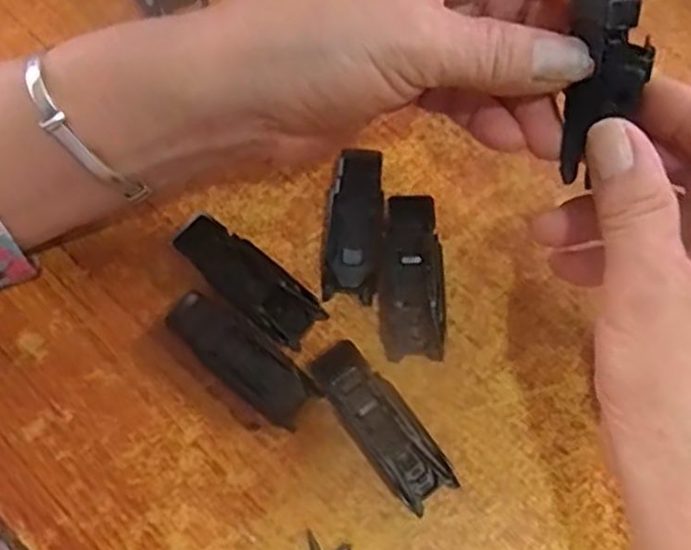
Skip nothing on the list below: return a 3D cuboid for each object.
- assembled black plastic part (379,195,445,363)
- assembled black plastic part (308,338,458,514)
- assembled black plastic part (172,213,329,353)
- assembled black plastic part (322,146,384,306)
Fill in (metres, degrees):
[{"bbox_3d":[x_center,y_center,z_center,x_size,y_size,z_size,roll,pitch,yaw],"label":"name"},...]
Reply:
[{"bbox_3d":[0.027,0.001,0.298,0.024,0.013,0.066,1,72,0],"label":"assembled black plastic part"},{"bbox_3d":[0.013,0.056,0.278,0.023,0.015,0.067,-35,76,-11],"label":"assembled black plastic part"},{"bbox_3d":[-0.039,0.002,0.297,0.066,0.012,0.022,39,76,11],"label":"assembled black plastic part"},{"bbox_3d":[0.004,-0.022,0.304,0.023,0.015,0.063,6,72,1],"label":"assembled black plastic part"}]

